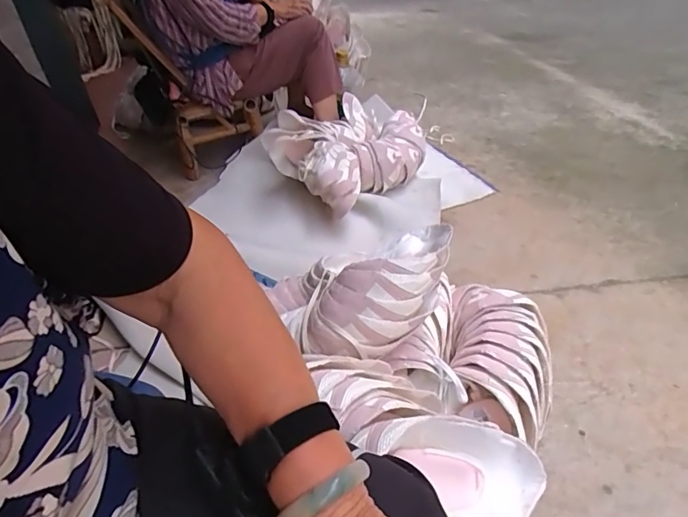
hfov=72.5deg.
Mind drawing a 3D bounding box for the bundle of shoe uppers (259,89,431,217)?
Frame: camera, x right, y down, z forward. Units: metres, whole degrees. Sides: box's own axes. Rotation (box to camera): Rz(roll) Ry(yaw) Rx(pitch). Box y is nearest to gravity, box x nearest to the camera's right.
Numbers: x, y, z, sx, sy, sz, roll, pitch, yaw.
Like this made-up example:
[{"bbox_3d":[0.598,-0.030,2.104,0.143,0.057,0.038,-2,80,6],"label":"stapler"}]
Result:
[{"bbox_3d":[0.027,-0.332,1.431,0.322,0.169,0.425,23,46,33],"label":"bundle of shoe uppers"}]

